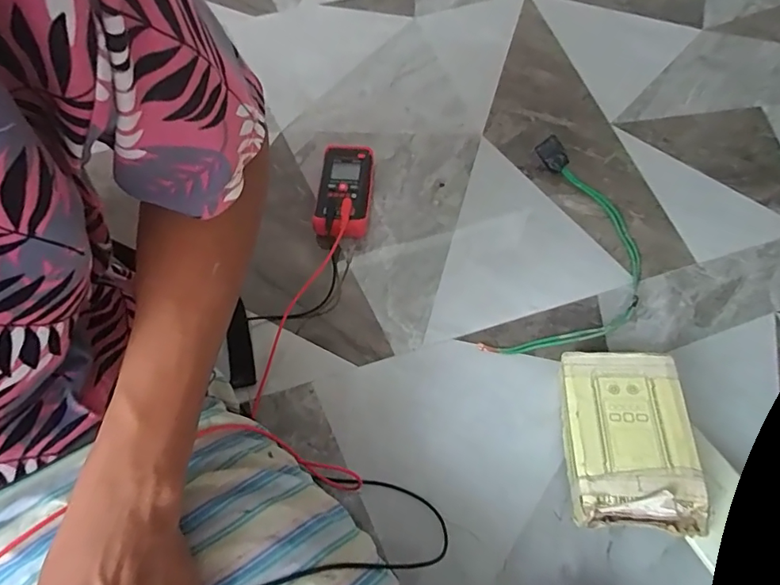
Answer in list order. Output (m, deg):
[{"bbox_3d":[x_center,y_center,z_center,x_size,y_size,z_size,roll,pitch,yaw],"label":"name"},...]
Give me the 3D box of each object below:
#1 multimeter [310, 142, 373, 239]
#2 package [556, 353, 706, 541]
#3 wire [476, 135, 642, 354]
[{"bbox_3d":[-0.052,-0.118,0.560,0.059,0.031,0.117,5,62,1],"label":"multimeter"},{"bbox_3d":[0.197,0.120,0.404,0.095,0.050,0.139,-1,53,13],"label":"package"},{"bbox_3d":[0.203,-0.045,0.523,0.141,0.028,0.277,17,63,8],"label":"wire"}]

